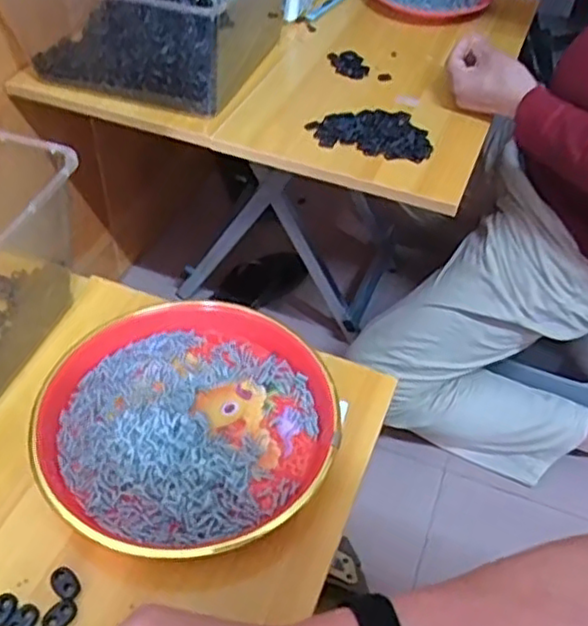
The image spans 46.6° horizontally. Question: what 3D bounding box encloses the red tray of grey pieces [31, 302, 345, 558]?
[{"bbox_3d":[-0.081,0.082,0.527,0.223,0.026,0.214,4,47,0],"label":"red tray of grey pieces"}]

